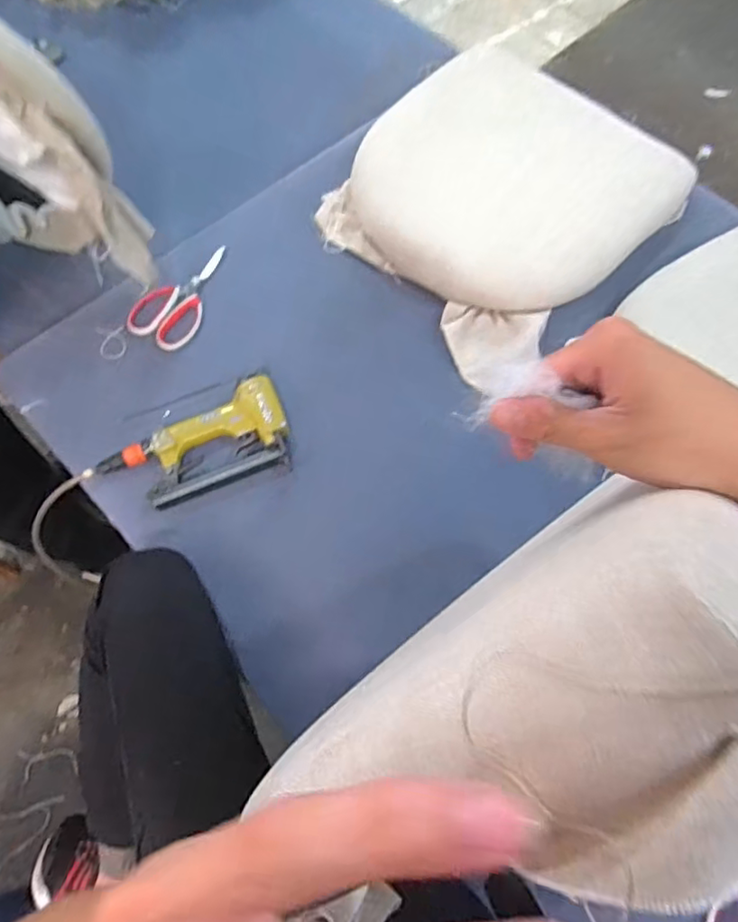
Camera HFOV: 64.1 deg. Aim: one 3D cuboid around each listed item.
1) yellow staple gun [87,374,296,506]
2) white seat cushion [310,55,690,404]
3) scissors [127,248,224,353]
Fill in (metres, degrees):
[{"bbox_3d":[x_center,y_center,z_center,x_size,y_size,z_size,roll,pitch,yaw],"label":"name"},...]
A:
[{"bbox_3d":[-0.226,-0.016,0.763,0.245,0.040,0.116,-21,69,-10],"label":"yellow staple gun"},{"bbox_3d":[0.204,-0.431,0.903,0.487,0.121,0.430,-42,74,-17],"label":"white seat cushion"},{"bbox_3d":[-0.266,-0.247,0.869,0.090,0.016,0.189,28,69,10],"label":"scissors"}]

